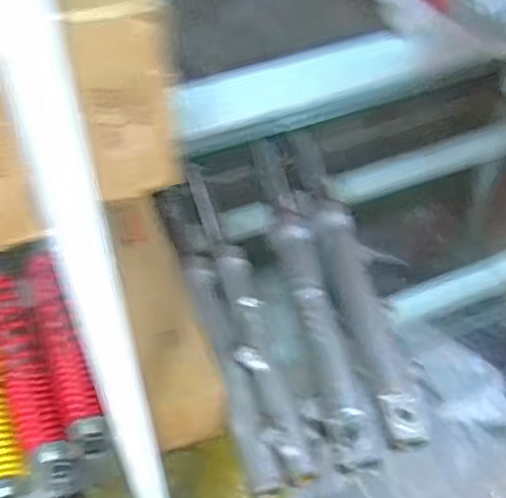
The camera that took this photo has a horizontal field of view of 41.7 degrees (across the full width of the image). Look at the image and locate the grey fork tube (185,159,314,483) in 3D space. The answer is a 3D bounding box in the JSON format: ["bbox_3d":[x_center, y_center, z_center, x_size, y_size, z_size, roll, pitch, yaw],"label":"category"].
[{"bbox_3d":[-0.014,0.061,0.771,0.055,0.046,0.454,-10,47,-9],"label":"grey fork tube"}]

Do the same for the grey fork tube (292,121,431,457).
[{"bbox_3d":[0.110,0.016,0.790,0.047,0.040,0.471,-9,47,-8],"label":"grey fork tube"}]

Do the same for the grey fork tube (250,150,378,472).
[{"bbox_3d":[0.058,0.034,0.776,0.044,0.041,0.454,-8,47,-7],"label":"grey fork tube"}]

